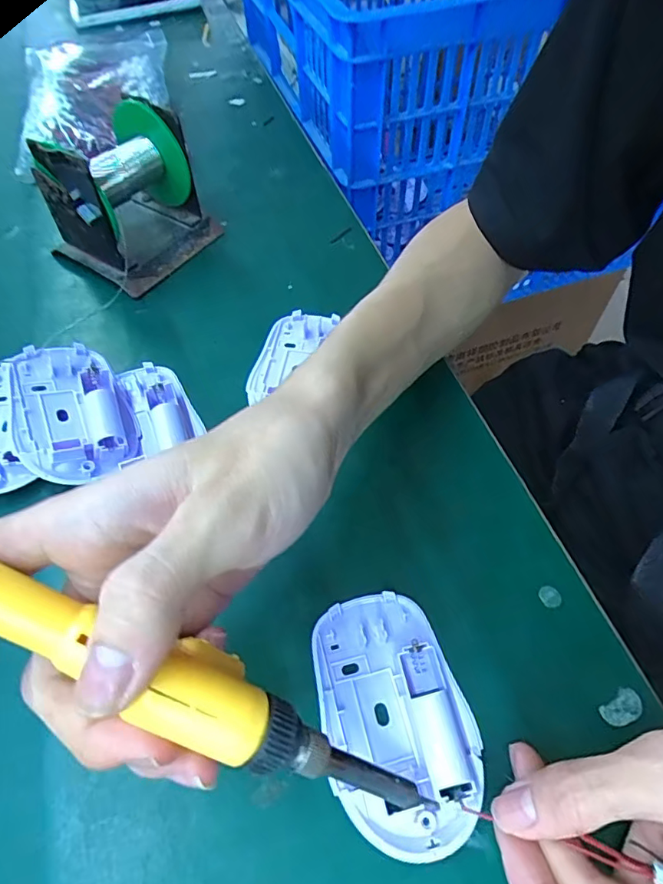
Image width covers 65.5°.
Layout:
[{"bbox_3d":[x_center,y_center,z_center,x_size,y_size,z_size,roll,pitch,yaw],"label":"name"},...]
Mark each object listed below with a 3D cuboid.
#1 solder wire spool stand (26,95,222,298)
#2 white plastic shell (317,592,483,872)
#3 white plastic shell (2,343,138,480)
[{"bbox_3d":[-0.143,-0.173,0.362,0.077,0.092,0.096,32,62,20],"label":"solder wire spool stand"},{"bbox_3d":[0.027,0.112,0.216,0.061,0.011,0.096,-8,56,-5],"label":"white plastic shell"},{"bbox_3d":[-0.144,-0.016,0.288,0.053,0.028,0.087,-24,59,-15],"label":"white plastic shell"}]

